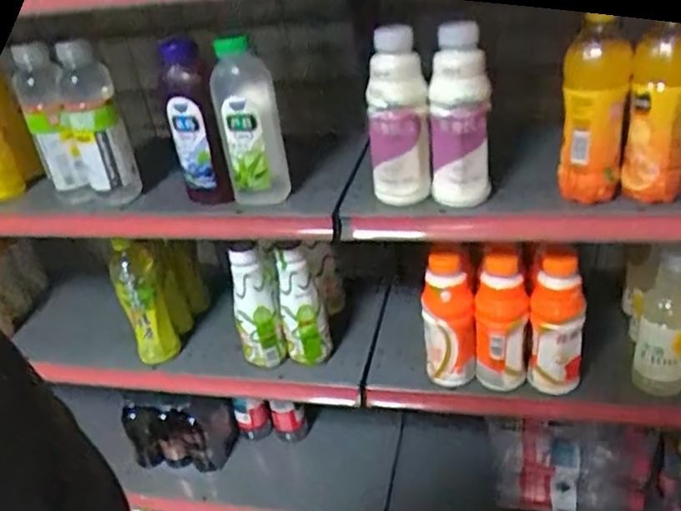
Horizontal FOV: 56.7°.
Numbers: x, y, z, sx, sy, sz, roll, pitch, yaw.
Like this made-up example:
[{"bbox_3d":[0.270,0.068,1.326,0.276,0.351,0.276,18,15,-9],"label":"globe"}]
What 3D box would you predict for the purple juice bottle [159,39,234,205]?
[{"bbox_3d":[-0.185,-0.165,0.808,0.065,0.205,0.077,-15,31,-12],"label":"purple juice bottle"}]

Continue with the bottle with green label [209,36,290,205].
[{"bbox_3d":[-0.112,-0.159,0.778,0.077,0.199,0.077,-10,30,-3],"label":"bottle with green label"}]

